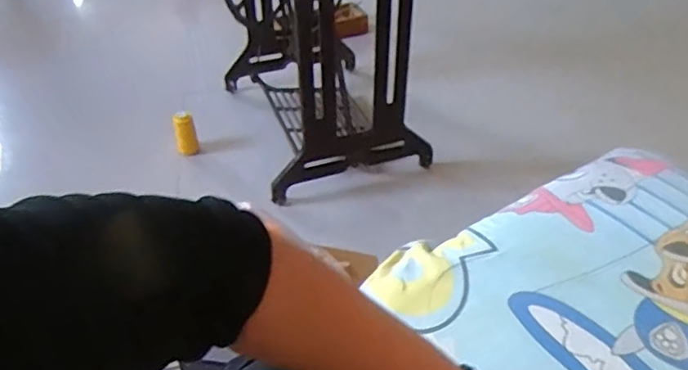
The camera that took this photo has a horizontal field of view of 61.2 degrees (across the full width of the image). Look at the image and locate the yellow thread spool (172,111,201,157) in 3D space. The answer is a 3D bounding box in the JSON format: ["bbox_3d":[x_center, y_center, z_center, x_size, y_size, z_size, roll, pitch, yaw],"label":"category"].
[{"bbox_3d":[-0.413,-0.133,1.517,0.054,0.116,0.057,0,41,0],"label":"yellow thread spool"}]

